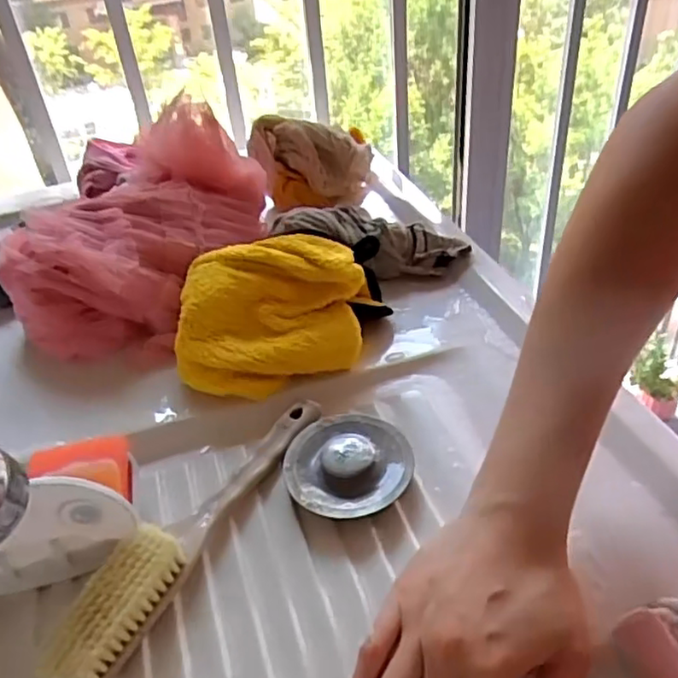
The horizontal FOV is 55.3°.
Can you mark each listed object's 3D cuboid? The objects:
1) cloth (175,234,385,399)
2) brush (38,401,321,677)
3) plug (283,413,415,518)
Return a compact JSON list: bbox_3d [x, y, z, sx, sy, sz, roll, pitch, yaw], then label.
[{"bbox_3d":[-0.052,-0.020,0.493,0.145,0.039,0.114,-12,80,-2],"label":"cloth"},{"bbox_3d":[-0.086,0.111,0.398,0.033,0.037,0.223,17,43,27],"label":"brush"},{"bbox_3d":[0.006,0.080,0.424,0.081,0.023,0.081,-11,38,-6],"label":"plug"}]

